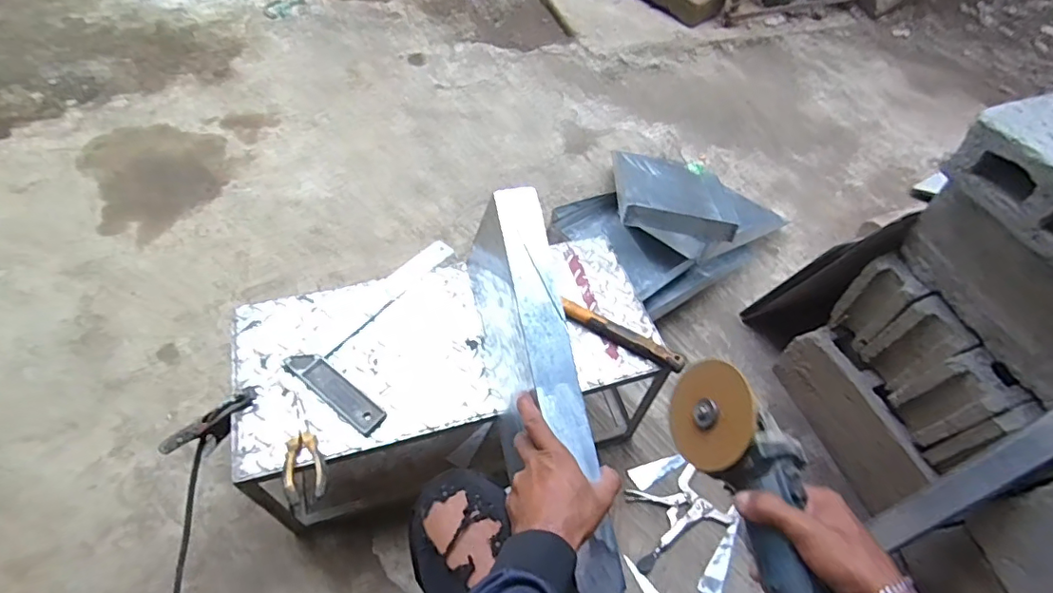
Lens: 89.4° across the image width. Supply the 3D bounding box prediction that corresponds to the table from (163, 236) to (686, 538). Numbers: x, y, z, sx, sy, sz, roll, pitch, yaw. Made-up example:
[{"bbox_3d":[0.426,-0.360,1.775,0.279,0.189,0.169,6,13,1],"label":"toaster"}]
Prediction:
[{"bbox_3d":[-0.135,0.154,0.991,0.672,0.347,0.381,-15,57,-16],"label":"table"}]

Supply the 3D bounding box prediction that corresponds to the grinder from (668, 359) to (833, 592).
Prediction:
[{"bbox_3d":[0.214,0.188,0.458,0.084,0.069,0.278,-10,60,-11],"label":"grinder"}]

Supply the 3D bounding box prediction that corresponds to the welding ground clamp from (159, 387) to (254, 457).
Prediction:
[{"bbox_3d":[-0.464,0.193,0.792,0.158,0.060,0.041,-36,62,8],"label":"welding ground clamp"}]

